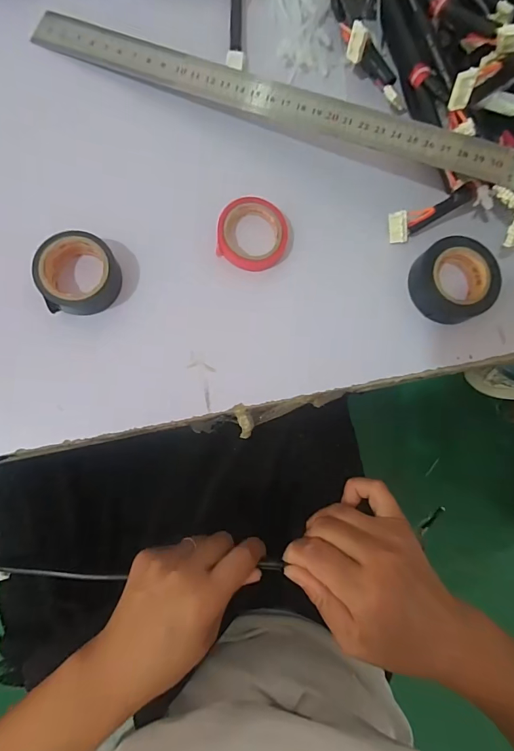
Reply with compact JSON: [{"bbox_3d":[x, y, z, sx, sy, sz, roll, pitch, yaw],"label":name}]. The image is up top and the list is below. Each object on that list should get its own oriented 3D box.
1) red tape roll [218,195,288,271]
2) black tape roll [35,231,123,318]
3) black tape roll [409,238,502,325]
[{"bbox_3d":[-0.003,-0.089,0.248,0.043,0.012,0.041,1,83,-6],"label":"red tape roll"},{"bbox_3d":[-0.102,-0.058,0.230,0.041,0.023,0.042,1,83,-6],"label":"black tape roll"},{"bbox_3d":[0.125,-0.060,0.251,0.046,0.022,0.050,1,83,-6],"label":"black tape roll"}]

